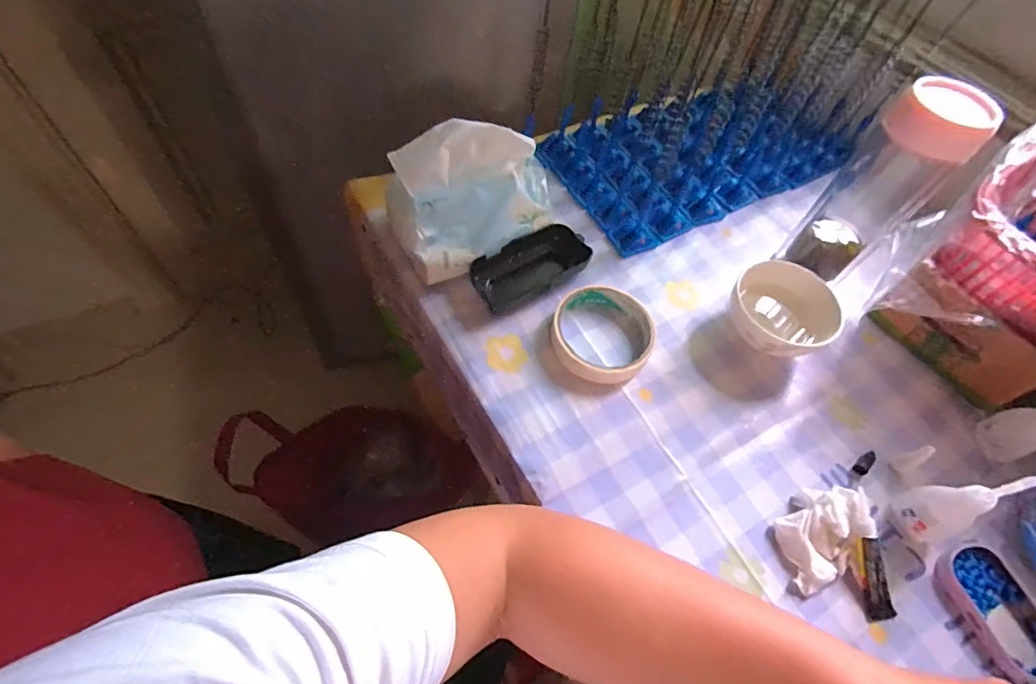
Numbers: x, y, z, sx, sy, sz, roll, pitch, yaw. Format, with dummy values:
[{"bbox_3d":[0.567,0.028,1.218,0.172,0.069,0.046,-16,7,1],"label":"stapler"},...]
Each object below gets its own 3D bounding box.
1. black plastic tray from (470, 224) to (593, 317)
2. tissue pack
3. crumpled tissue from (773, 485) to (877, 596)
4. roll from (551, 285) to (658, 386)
[{"bbox_3d":[0.012,-0.066,0.447,0.106,0.026,0.050,-29,65,-22],"label":"black plastic tray"},{"bbox_3d":[-0.040,-0.122,0.434,0.144,0.098,0.088,-22,63,-18],"label":"tissue pack"},{"bbox_3d":[0.212,0.135,0.348,0.075,0.025,0.047,-36,68,-24],"label":"crumpled tissue"},{"bbox_3d":[0.072,-0.008,0.418,0.083,0.022,0.084,3,58,-5],"label":"roll"}]

